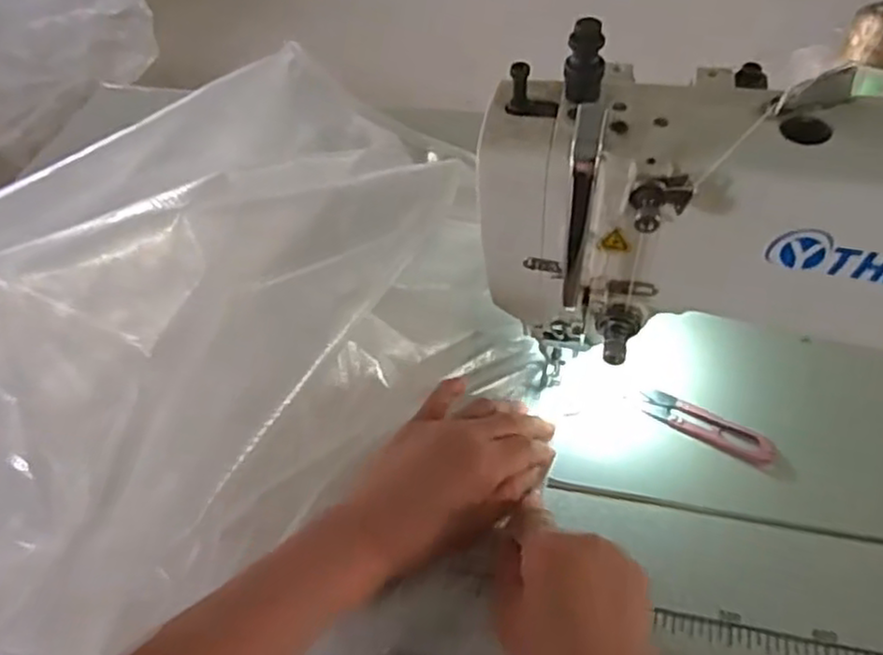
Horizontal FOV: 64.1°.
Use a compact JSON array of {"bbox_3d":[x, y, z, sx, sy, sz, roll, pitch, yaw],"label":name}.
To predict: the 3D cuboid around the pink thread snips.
[{"bbox_3d":[0.182,0.069,0.485,0.091,0.019,0.018,27,59,24],"label":"pink thread snips"}]

